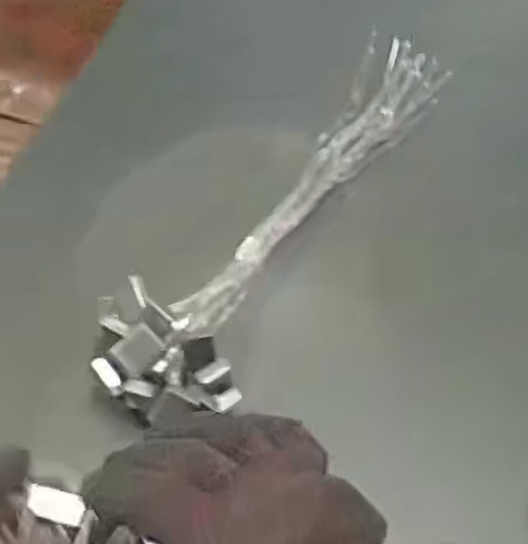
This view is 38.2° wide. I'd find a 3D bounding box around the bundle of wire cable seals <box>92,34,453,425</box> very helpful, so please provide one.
[{"bbox_3d":[0.029,-0.091,0.727,0.128,0.098,0.549,24,56,16],"label":"bundle of wire cable seals"}]

